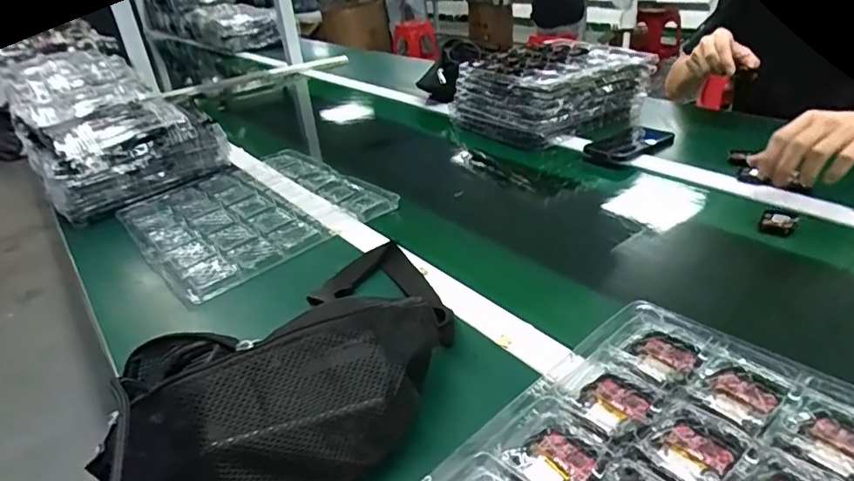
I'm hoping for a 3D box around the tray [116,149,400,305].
[{"bbox_3d":[-0.267,-0.047,0.824,0.314,0.030,0.340,-27,36,-31],"label":"tray"}]

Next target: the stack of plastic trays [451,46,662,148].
[{"bbox_3d":[0.249,-0.297,1.072,0.315,0.128,0.257,-21,33,-23],"label":"stack of plastic trays"}]

